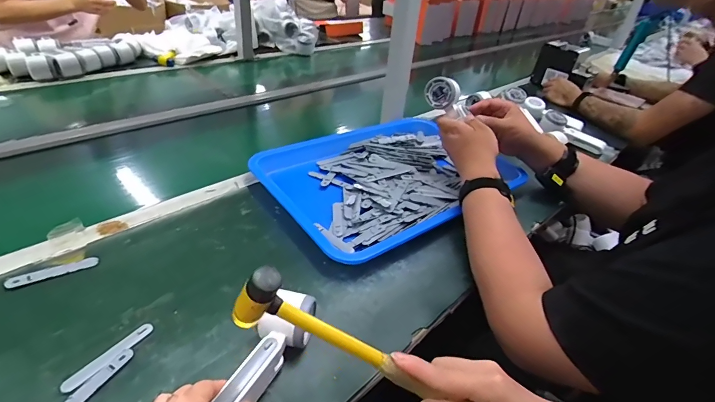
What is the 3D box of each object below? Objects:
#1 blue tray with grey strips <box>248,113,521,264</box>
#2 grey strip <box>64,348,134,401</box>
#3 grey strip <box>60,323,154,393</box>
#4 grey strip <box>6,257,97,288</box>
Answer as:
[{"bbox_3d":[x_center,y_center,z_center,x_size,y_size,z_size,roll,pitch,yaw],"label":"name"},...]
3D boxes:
[{"bbox_3d":[0.061,-0.058,0.741,0.466,0.036,0.339,-20,42,-34],"label":"blue tray with grey strips"},{"bbox_3d":[-0.271,0.188,0.385,0.017,0.004,0.095,19,36,17],"label":"grey strip"},{"bbox_3d":[-0.269,0.168,0.417,0.018,0.006,0.095,23,37,23],"label":"grey strip"},{"bbox_3d":[-0.393,0.091,0.495,0.096,0.004,0.019,-16,40,-30],"label":"grey strip"}]

